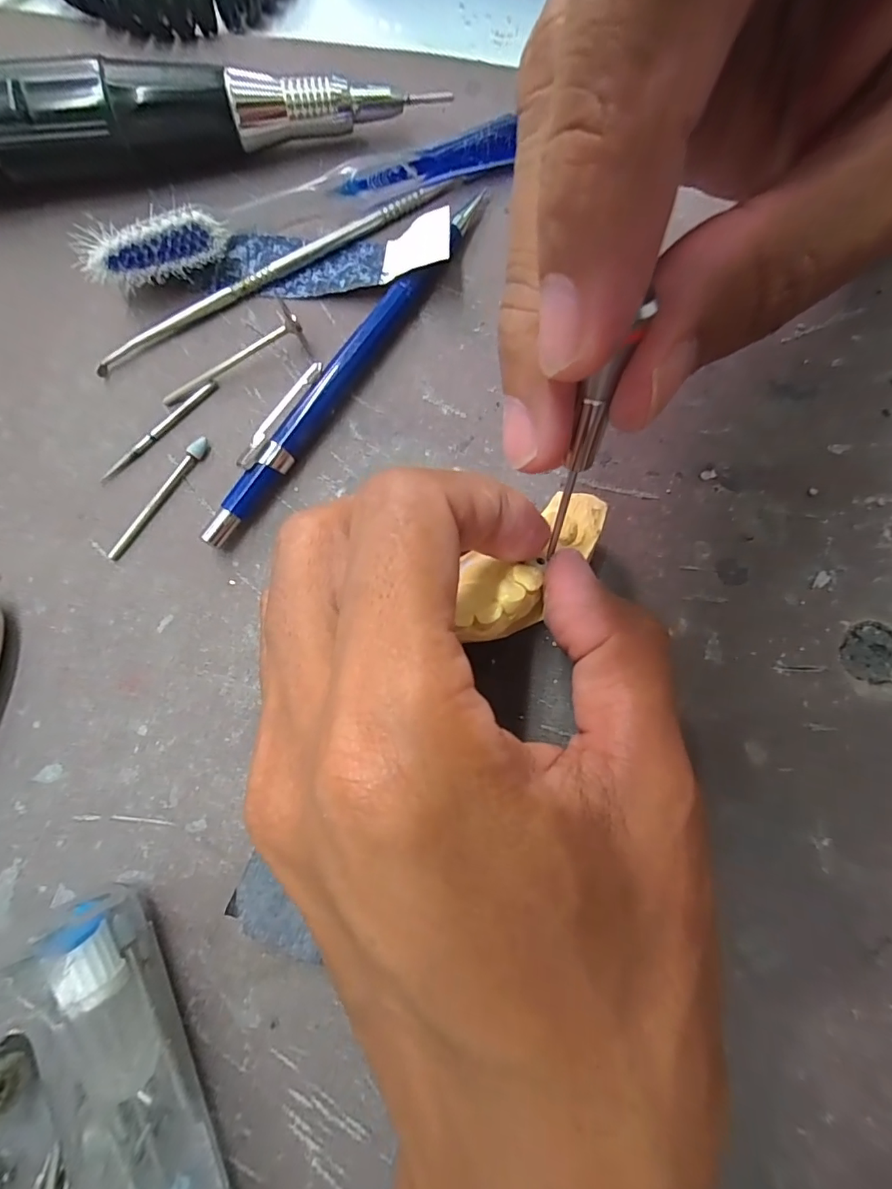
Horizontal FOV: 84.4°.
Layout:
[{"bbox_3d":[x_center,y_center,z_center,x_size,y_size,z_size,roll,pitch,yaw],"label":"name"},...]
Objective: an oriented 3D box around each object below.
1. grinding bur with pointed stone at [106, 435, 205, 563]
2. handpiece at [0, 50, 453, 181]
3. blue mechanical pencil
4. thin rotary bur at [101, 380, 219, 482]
[{"bbox_3d":[-0.083,-0.028,0.140,0.005,0.004,0.042,34,81,5],"label":"grinding bur with pointed stone"},{"bbox_3d":[-0.097,-0.140,0.146,0.192,0.031,0.024,-11,80,-3],"label":"handpiece"},{"bbox_3d":[-0.027,-0.071,0.145,0.010,0.012,0.135,33,81,5],"label":"blue mechanical pencil"},{"bbox_3d":[-0.084,-0.048,0.143,0.004,0.004,0.042,44,82,7],"label":"thin rotary bur"}]

